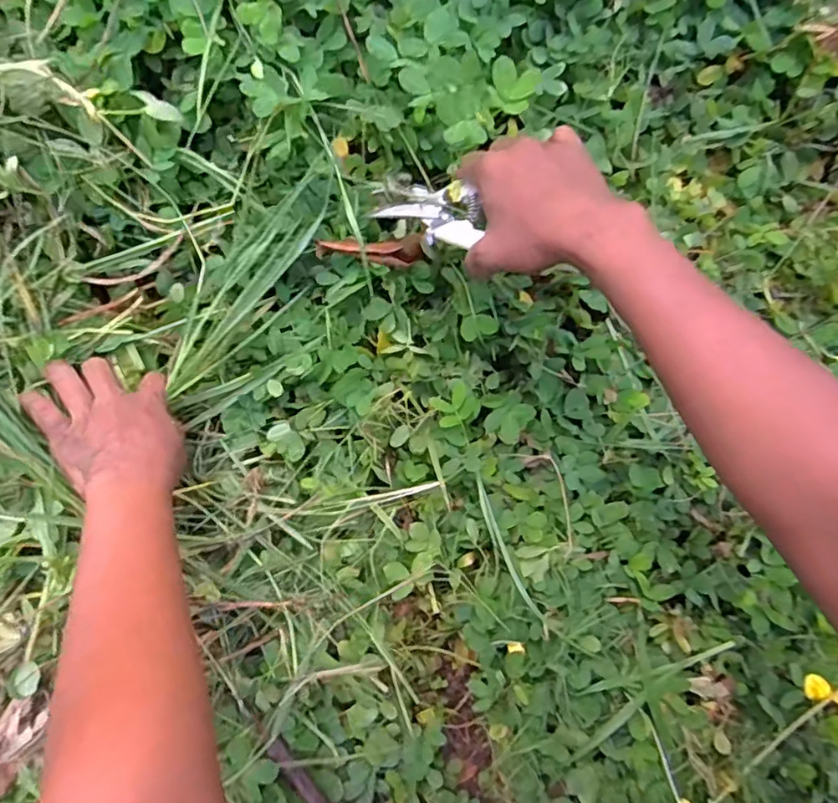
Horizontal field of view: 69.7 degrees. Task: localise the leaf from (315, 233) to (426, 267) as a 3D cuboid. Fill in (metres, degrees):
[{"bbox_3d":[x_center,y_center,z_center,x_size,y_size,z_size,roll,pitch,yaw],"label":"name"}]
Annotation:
[{"bbox_3d":[-0.038,-0.120,0.480,0.086,0.024,0.021,-6,68,-3],"label":"leaf"}]

